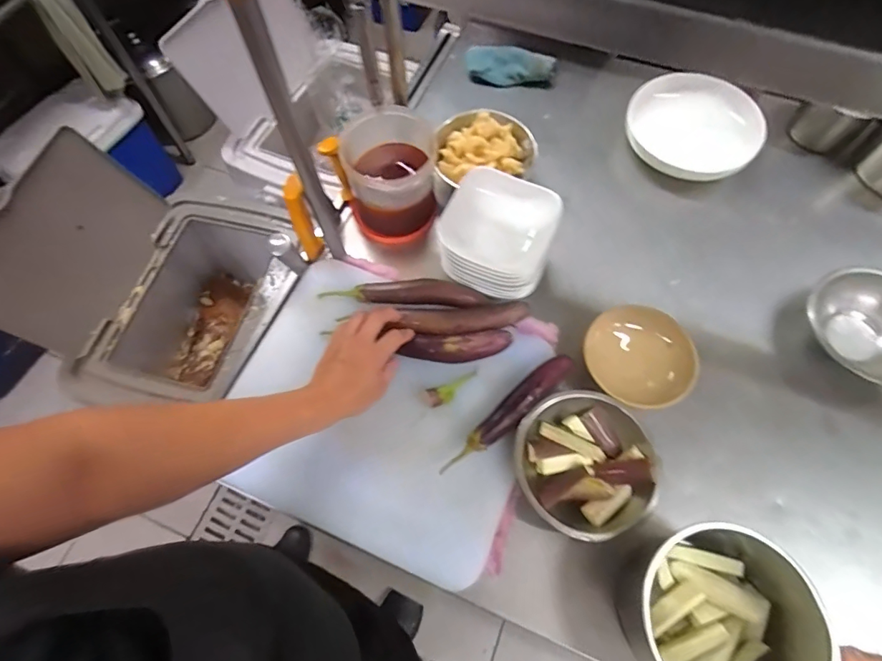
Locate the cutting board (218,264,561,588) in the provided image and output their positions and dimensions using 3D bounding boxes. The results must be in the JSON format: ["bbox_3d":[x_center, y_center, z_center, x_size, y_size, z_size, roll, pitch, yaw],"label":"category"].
[{"bbox_3d":[-0.080,0.095,0.633,0.393,0.034,0.331,19,66,10],"label":"cutting board"}]

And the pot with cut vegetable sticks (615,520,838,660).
[{"bbox_3d":[0.303,0.306,0.511,0.191,0.110,0.158,-28,68,-11],"label":"pot with cut vegetable sticks"}]

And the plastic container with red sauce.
[{"bbox_3d":[-0.078,-0.248,0.746,0.134,0.154,0.161,-2,65,0],"label":"plastic container with red sauce"}]

